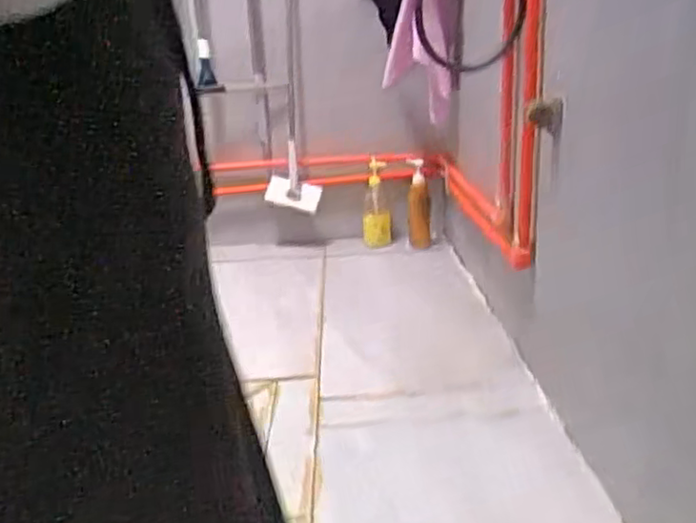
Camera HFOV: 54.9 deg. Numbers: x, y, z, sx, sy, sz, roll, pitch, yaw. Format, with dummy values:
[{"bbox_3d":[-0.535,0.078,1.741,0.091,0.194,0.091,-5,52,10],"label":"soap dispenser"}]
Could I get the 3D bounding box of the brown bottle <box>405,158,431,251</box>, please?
[{"bbox_3d":[0.195,-0.141,1.816,0.066,0.261,0.066,-1,18,7],"label":"brown bottle"}]

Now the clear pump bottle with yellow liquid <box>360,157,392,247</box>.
[{"bbox_3d":[0.077,-0.157,1.838,0.080,0.233,0.055,-4,18,-2],"label":"clear pump bottle with yellow liquid"}]

